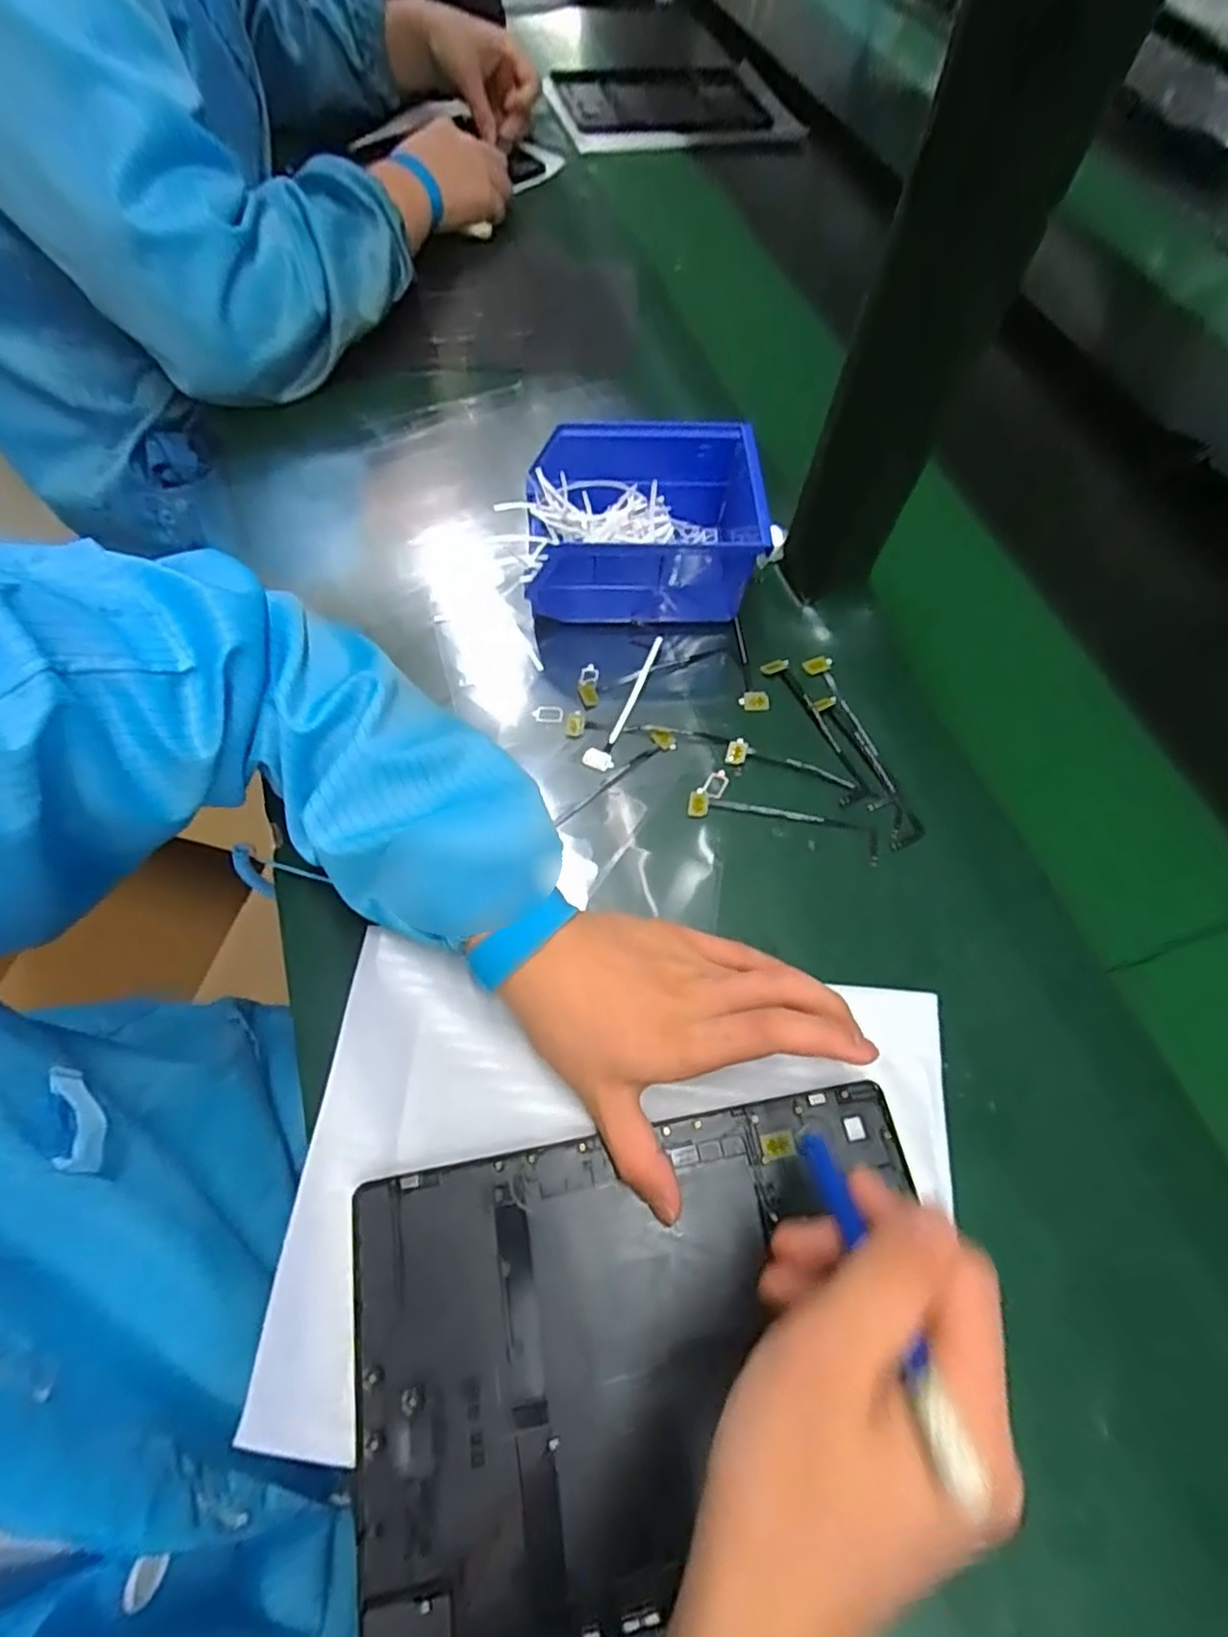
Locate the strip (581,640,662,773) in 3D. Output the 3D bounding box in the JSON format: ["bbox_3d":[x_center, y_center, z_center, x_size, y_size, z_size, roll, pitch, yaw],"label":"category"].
[{"bbox_3d":[0.005,-0.071,0.406,0.018,0.011,0.096,19,64,6],"label":"strip"}]

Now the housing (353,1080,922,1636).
[{"bbox_3d":[0.018,0.208,0.270,0.232,0.006,0.152,-8,65,-7],"label":"housing"}]

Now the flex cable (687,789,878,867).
[{"bbox_3d":[0.094,0.003,0.375,0.106,0.004,0.024,11,64,2],"label":"flex cable"}]

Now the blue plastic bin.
[{"bbox_3d":[0.018,-0.180,0.424,0.137,0.072,0.100,-1,64,-3],"label":"blue plastic bin"}]

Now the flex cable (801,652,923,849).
[{"bbox_3d":[0.146,-0.044,0.398,0.021,0.004,0.131,-14,65,-10],"label":"flex cable"}]

